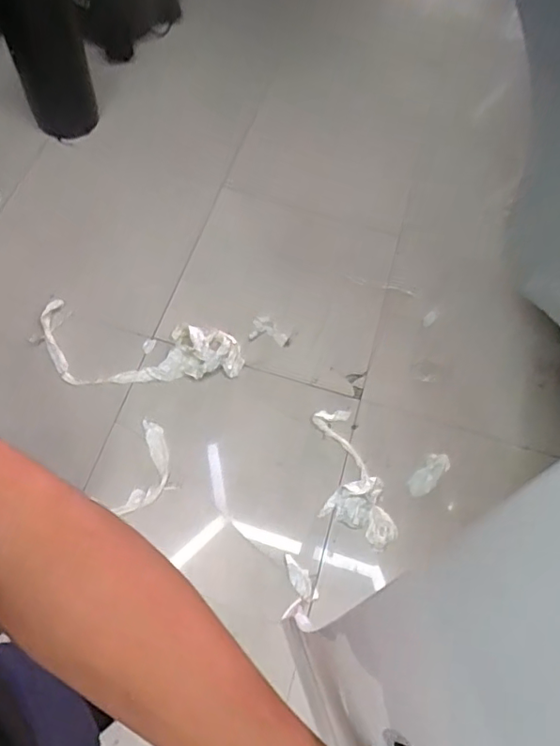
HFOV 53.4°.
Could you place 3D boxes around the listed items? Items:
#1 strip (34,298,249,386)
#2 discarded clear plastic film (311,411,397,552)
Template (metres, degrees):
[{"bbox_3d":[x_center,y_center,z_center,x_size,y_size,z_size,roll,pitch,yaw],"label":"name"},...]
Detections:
[{"bbox_3d":[-0.399,-0.058,1.538,0.588,0.048,0.222,9,63,3],"label":"strip"},{"bbox_3d":[0.166,0.262,1.401,0.154,0.028,0.368,-15,64,-9],"label":"discarded clear plastic film"}]

